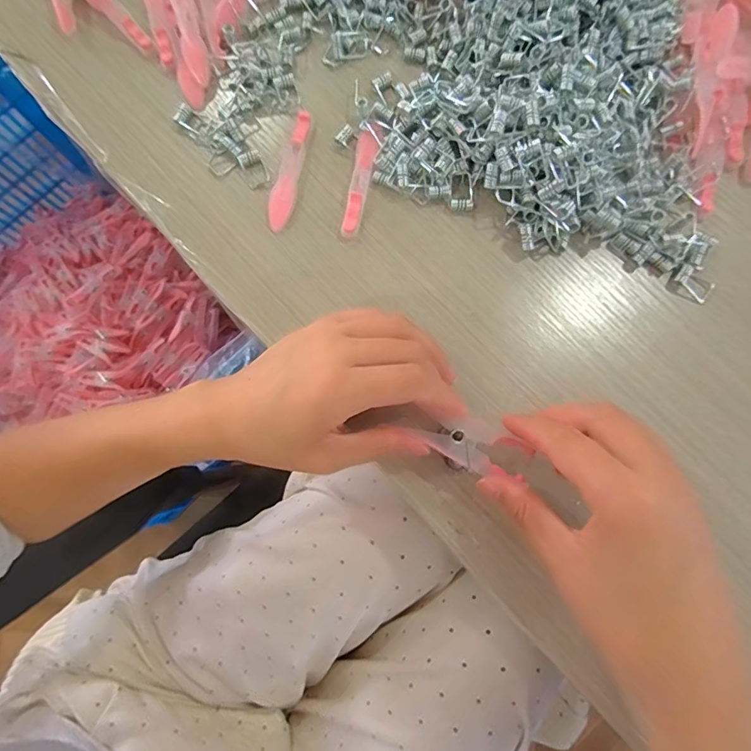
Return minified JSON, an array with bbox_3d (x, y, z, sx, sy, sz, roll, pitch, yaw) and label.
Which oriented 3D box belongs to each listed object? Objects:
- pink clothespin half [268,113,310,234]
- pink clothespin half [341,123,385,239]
[{"bbox_3d":[-0.055,-0.129,0.297,0.015,0.004,0.079,12,80,3],"label":"pink clothespin half"},{"bbox_3d":[-0.009,-0.123,0.293,0.013,0.006,0.077,13,80,3],"label":"pink clothespin half"}]

